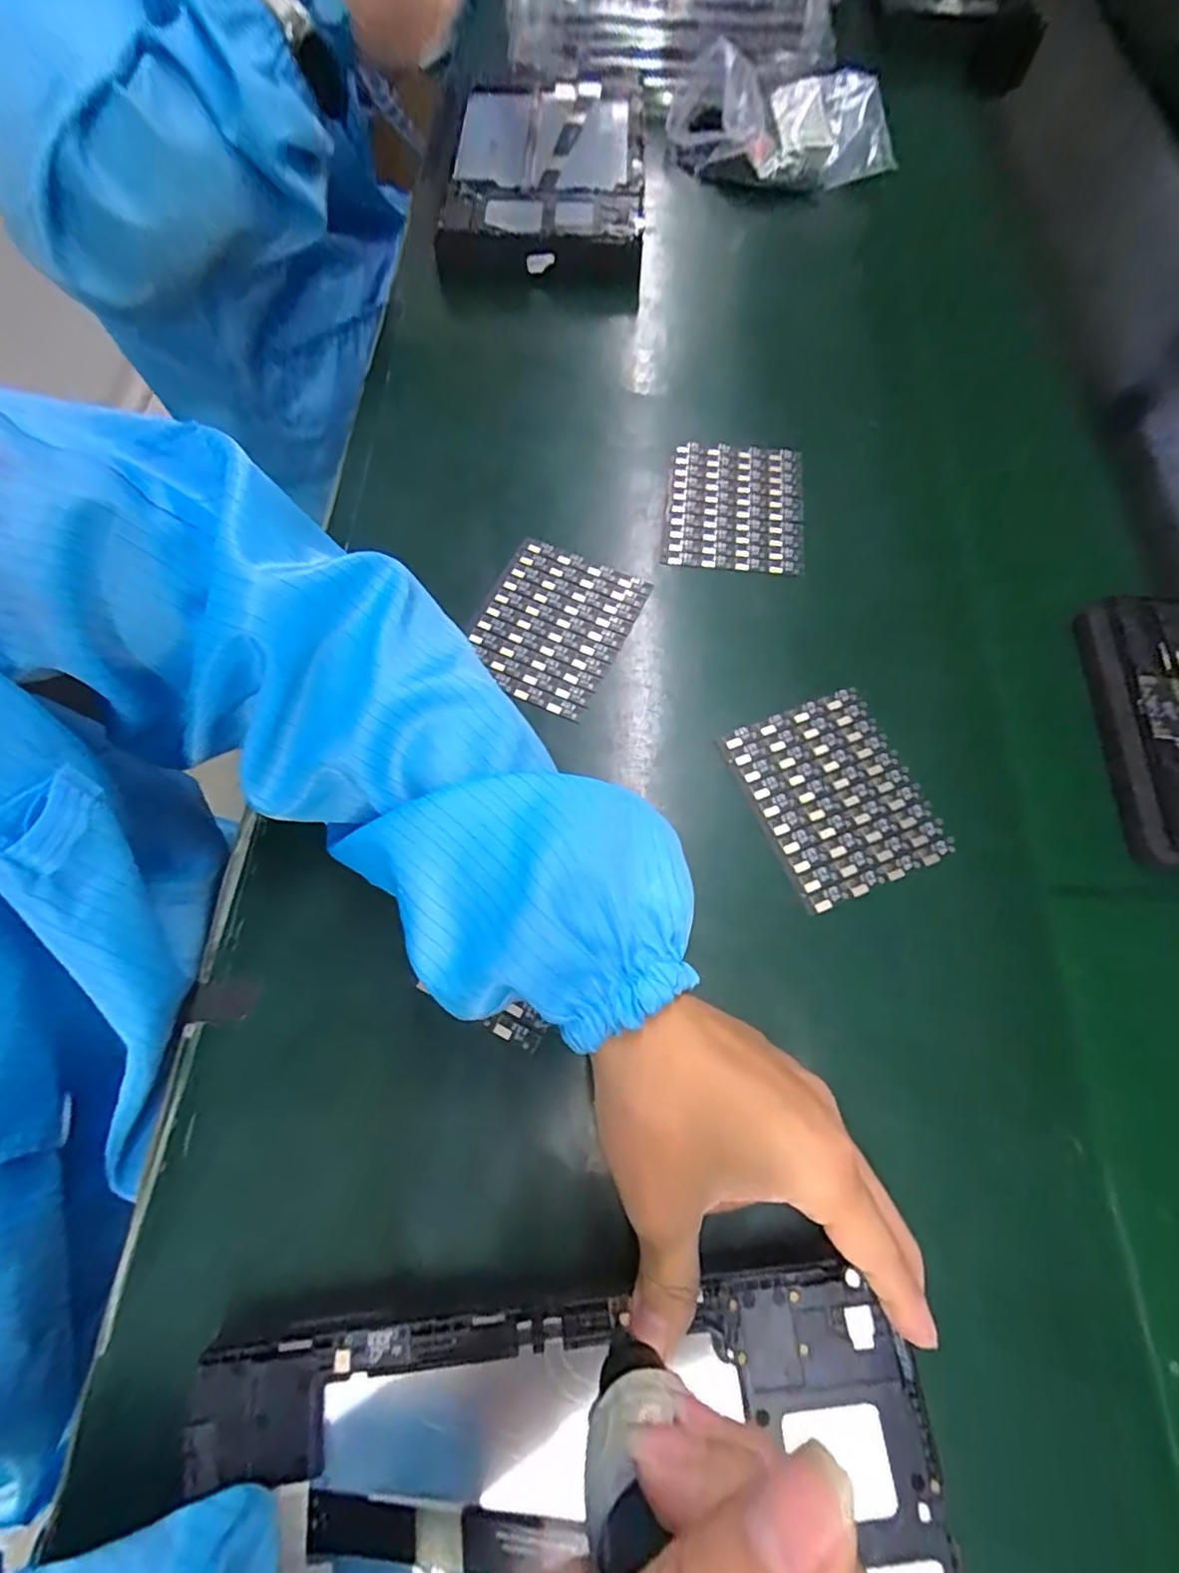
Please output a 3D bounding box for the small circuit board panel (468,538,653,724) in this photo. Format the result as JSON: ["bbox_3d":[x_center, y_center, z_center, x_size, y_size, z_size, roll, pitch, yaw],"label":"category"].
[{"bbox_3d":[-0.021,-0.091,0.337,0.081,0.004,0.096,25,70,8],"label":"small circuit board panel"}]

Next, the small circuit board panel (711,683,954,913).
[{"bbox_3d":[0.123,0.004,0.302,0.078,0.006,0.096,-21,71,-9],"label":"small circuit board panel"}]

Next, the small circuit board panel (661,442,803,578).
[{"bbox_3d":[0.089,-0.172,0.369,0.082,0.006,0.092,8,69,2],"label":"small circuit board panel"}]

